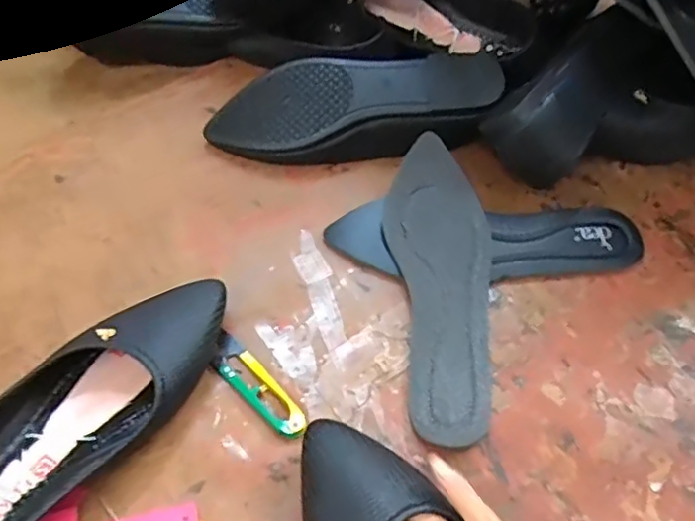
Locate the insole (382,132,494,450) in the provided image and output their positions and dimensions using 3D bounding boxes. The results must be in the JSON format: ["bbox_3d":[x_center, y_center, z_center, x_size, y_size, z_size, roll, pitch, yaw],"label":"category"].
[{"bbox_3d":[0.070,0.013,0.422,0.080,0.035,0.237,2,55,-2],"label":"insole"}]

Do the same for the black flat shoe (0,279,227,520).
[{"bbox_3d":[-0.170,0.091,0.335,0.088,0.063,0.252,39,62,22],"label":"black flat shoe"}]

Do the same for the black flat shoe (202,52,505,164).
[{"bbox_3d":[0.006,-0.130,0.499,0.242,0.065,0.093,4,55,0],"label":"black flat shoe"}]

